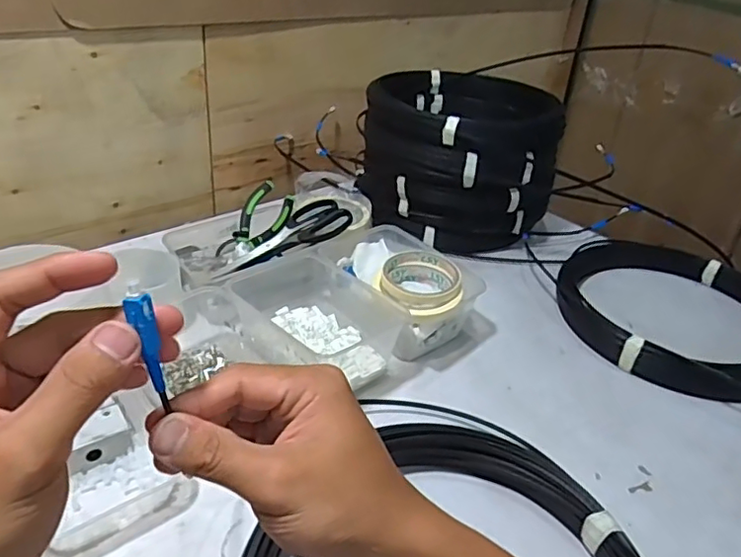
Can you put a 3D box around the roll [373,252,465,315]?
[{"bbox_3d":[0.054,0.003,0.658,0.097,0.029,0.097,4,31,-2],"label":"roll"}]

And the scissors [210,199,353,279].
[{"bbox_3d":[-0.111,-0.050,0.725,0.174,0.026,0.074,-28,42,-6],"label":"scissors"}]

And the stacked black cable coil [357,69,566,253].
[{"bbox_3d":[0.130,-0.179,0.882,0.268,0.190,0.268,5,34,-3],"label":"stacked black cable coil"}]

